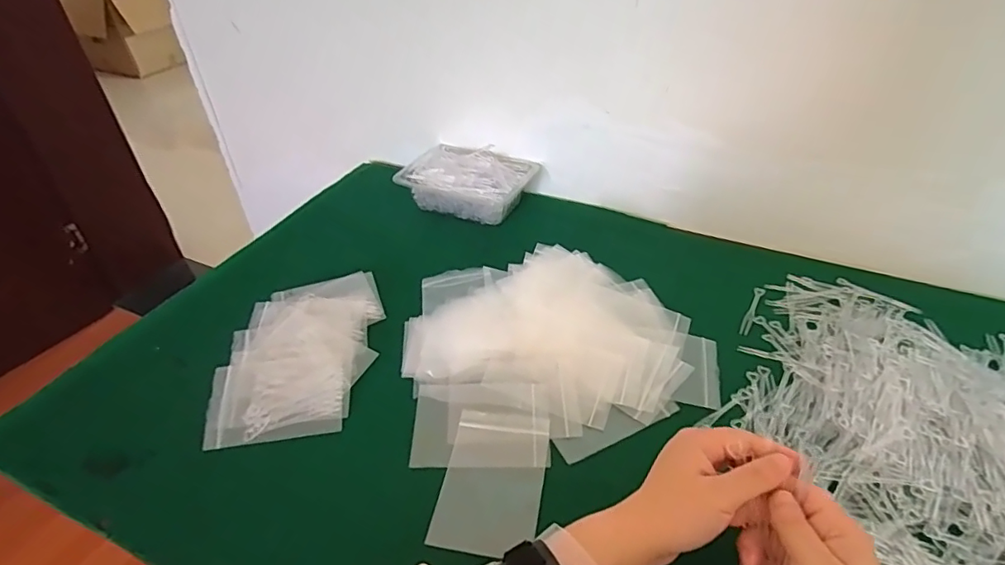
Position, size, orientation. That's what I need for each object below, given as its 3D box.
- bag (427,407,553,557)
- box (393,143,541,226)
[{"bbox_3d":[-0.007,0.165,0.458,0.081,0.006,0.121,6,44,10],"label":"bag"},{"bbox_3d":[-0.048,-0.146,0.789,0.179,0.054,0.116,15,42,19],"label":"box"}]

